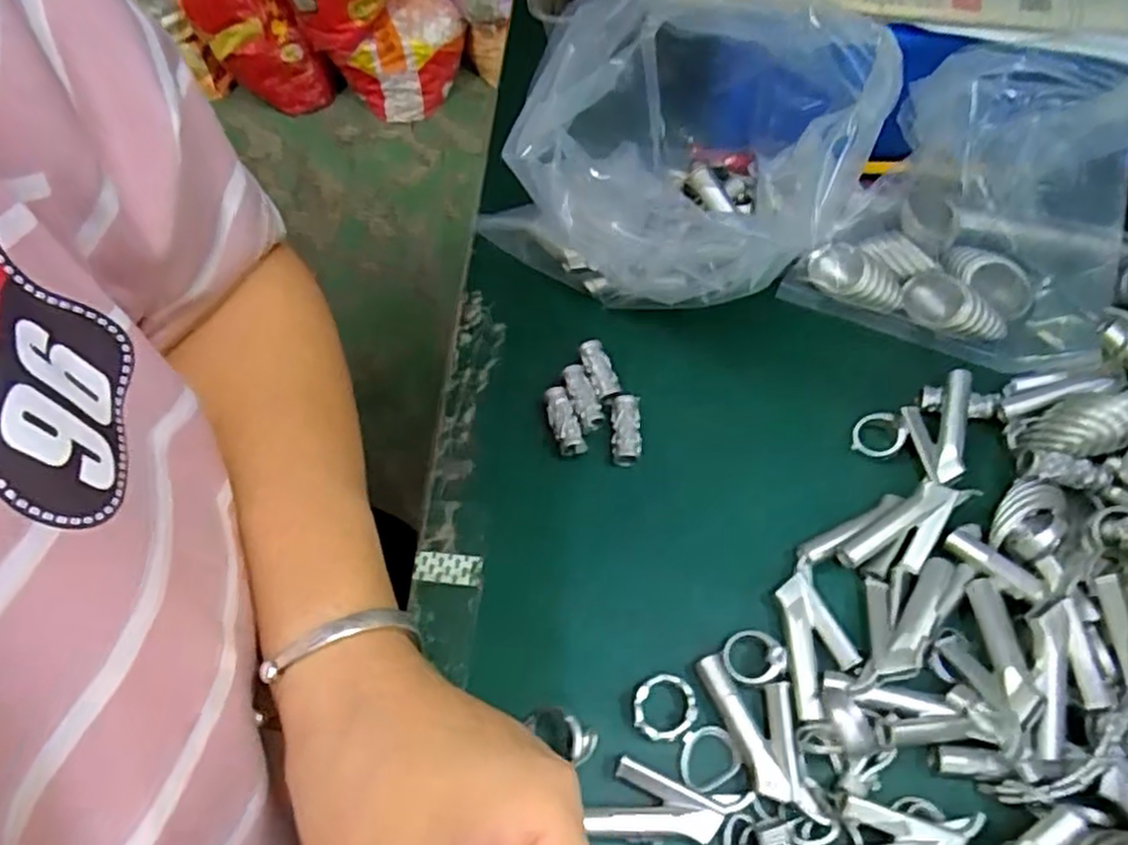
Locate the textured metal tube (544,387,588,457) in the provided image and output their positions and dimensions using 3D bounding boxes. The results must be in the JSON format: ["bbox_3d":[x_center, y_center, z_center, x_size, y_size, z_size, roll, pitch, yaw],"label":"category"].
[{"bbox_3d":[0.000,0.001,0.341,0.012,0.014,0.033,-17,60,-8],"label":"textured metal tube"}]

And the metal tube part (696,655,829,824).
[{"bbox_3d":[0.074,0.112,0.269,0.026,0.007,0.061,-19,60,-9],"label":"metal tube part"}]

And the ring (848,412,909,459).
[{"bbox_3d":[0.141,0.005,0.331,0.022,0.006,0.021,-5,78,24],"label":"ring"}]

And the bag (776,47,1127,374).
[{"bbox_3d":[0.193,-0.100,0.337,0.142,0.109,0.089,20,61,13],"label":"bag"}]

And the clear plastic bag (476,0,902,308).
[{"bbox_3d":[0.054,-0.125,0.359,0.154,0.100,0.149,40,67,22],"label":"clear plastic bag"}]

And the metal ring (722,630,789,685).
[{"bbox_3d":[0.072,0.088,0.280,0.022,0.005,0.020,-1,59,1],"label":"metal ring"}]

